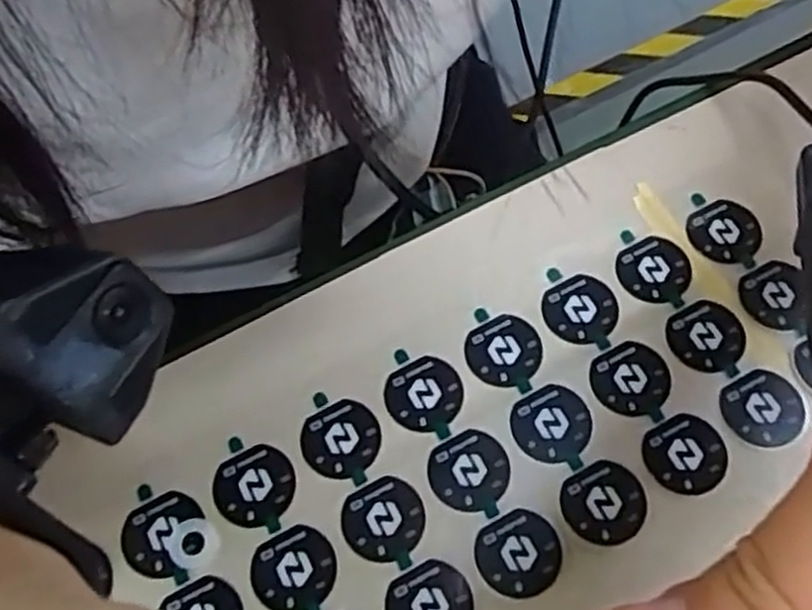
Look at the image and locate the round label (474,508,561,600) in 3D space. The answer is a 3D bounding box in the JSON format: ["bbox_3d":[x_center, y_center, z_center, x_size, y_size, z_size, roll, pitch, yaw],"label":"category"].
[{"bbox_3d":[0.032,0.071,0.223,0.024,0.004,0.022,-2,62,4],"label":"round label"}]

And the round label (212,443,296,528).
[{"bbox_3d":[-0.045,0.053,0.231,0.024,0.004,0.022,-1,65,2],"label":"round label"}]

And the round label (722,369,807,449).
[{"bbox_3d":[0.109,0.031,0.239,0.023,0.004,0.023,-3,67,8],"label":"round label"}]

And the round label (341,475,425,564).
[{"bbox_3d":[-0.007,0.062,0.227,0.024,0.004,0.023,-1,65,2],"label":"round label"}]

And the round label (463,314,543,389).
[{"bbox_3d":[0.031,0.014,0.248,0.024,0.004,0.022,-1,65,2],"label":"round label"}]

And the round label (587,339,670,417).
[{"bbox_3d":[0.070,0.023,0.242,0.024,0.004,0.023,-1,65,2],"label":"round label"}]

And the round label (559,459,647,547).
[{"bbox_3d":[0.057,0.057,0.227,0.023,0.004,0.023,-1,65,2],"label":"round label"}]

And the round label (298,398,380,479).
[{"bbox_3d":[-0.020,0.041,0.239,0.023,0.004,0.023,-26,70,-9],"label":"round label"}]

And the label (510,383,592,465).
[{"bbox_3d":[0.045,0.037,0.239,0.024,0.004,0.022,-1,67,2],"label":"label"}]

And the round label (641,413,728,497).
[{"bbox_3d":[0.083,0.044,0.232,0.024,0.004,0.023,-1,65,2],"label":"round label"}]

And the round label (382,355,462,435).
[{"bbox_3d":[0.005,0.027,0.243,0.024,0.004,0.023,-1,65,2],"label":"round label"}]

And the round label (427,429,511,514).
[{"bbox_3d":[0.019,0.050,0.234,0.024,0.004,0.023,-1,67,2],"label":"round label"}]

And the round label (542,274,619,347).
[{"bbox_3d":[0.056,0.001,0.253,0.024,0.004,0.023,-1,65,2],"label":"round label"}]

